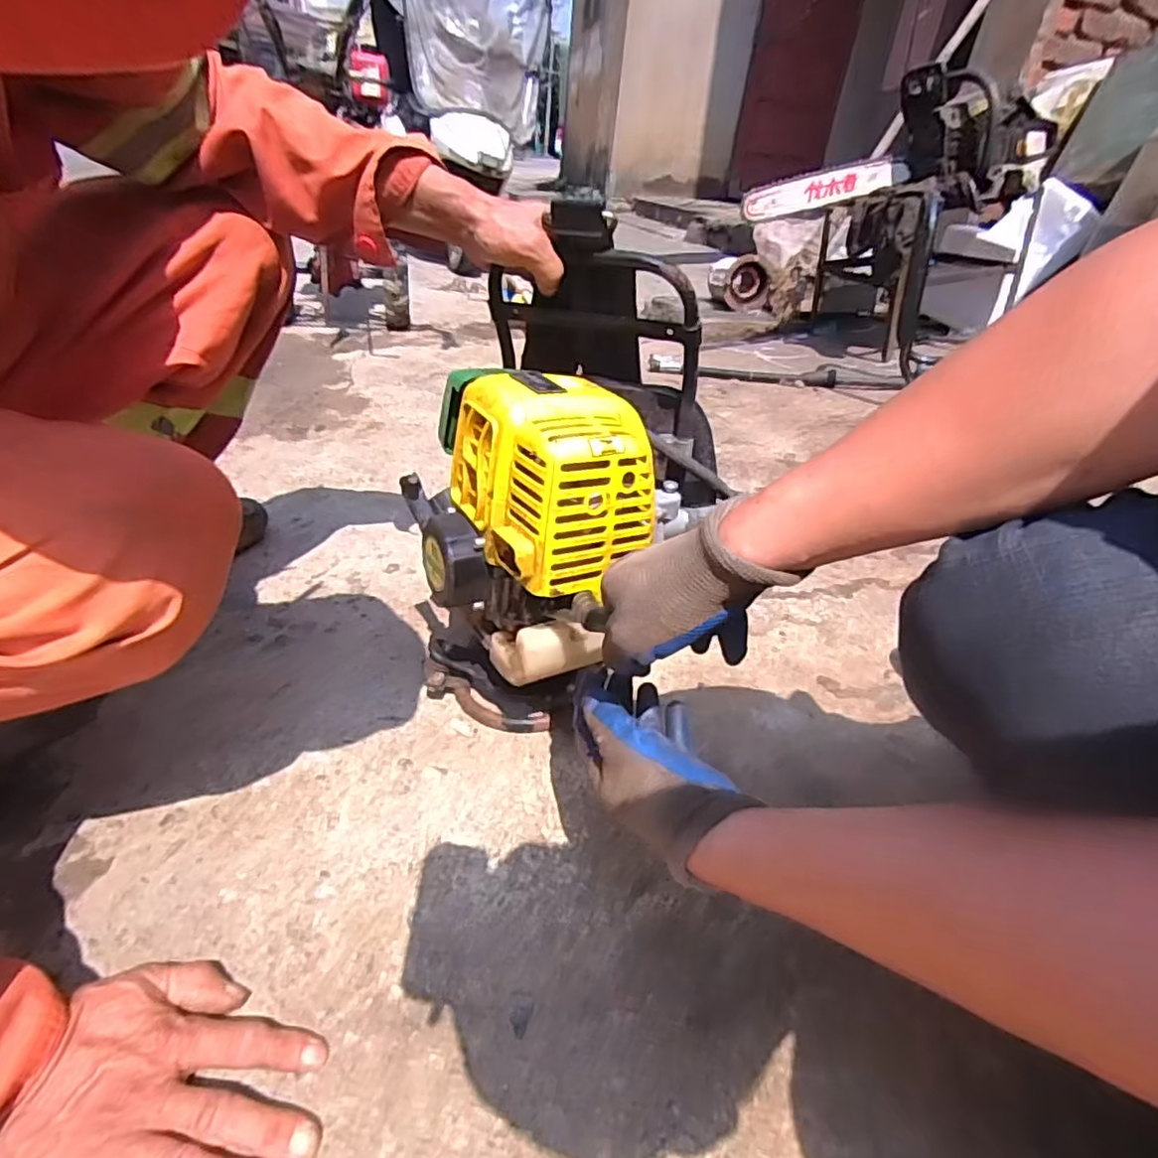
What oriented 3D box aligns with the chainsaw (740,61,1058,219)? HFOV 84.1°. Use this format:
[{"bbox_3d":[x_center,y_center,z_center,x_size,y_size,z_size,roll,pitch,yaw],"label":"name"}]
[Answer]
[{"bbox_3d":[0.788,-1.016,1.522,0.789,0.286,0.259,-13,35,4],"label":"chainsaw"}]

